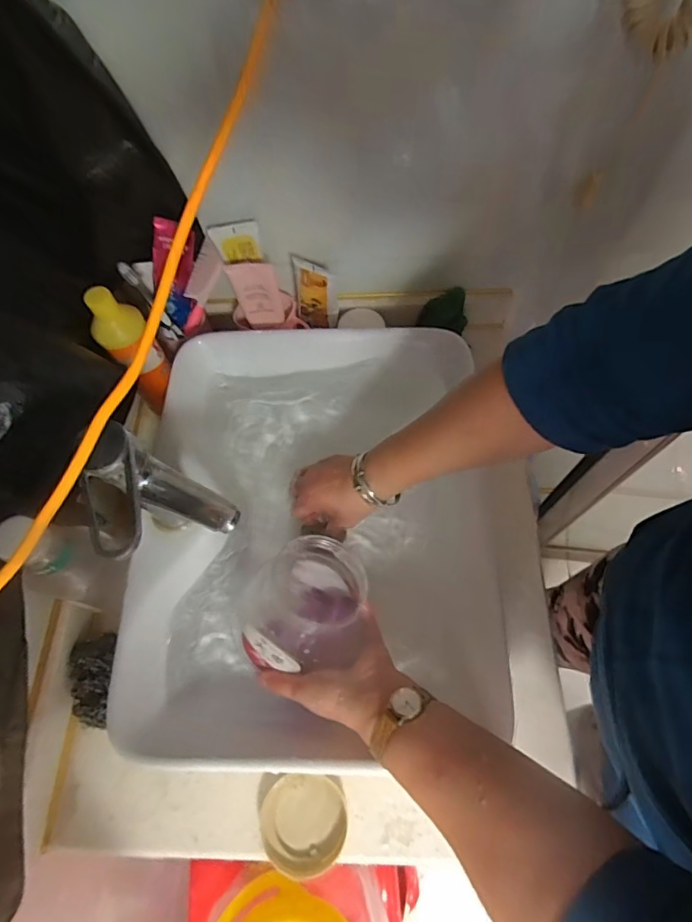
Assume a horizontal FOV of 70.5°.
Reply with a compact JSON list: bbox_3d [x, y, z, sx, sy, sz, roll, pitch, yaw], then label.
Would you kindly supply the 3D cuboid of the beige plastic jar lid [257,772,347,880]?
[{"bbox_3d":[-0.041,0.344,0.466,0.080,0.014,0.076,-1,65,3],"label":"beige plastic jar lid"}]

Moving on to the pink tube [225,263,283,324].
[{"bbox_3d":[-0.105,-0.196,0.578,0.052,0.090,0.015,-1,65,3],"label":"pink tube"}]

